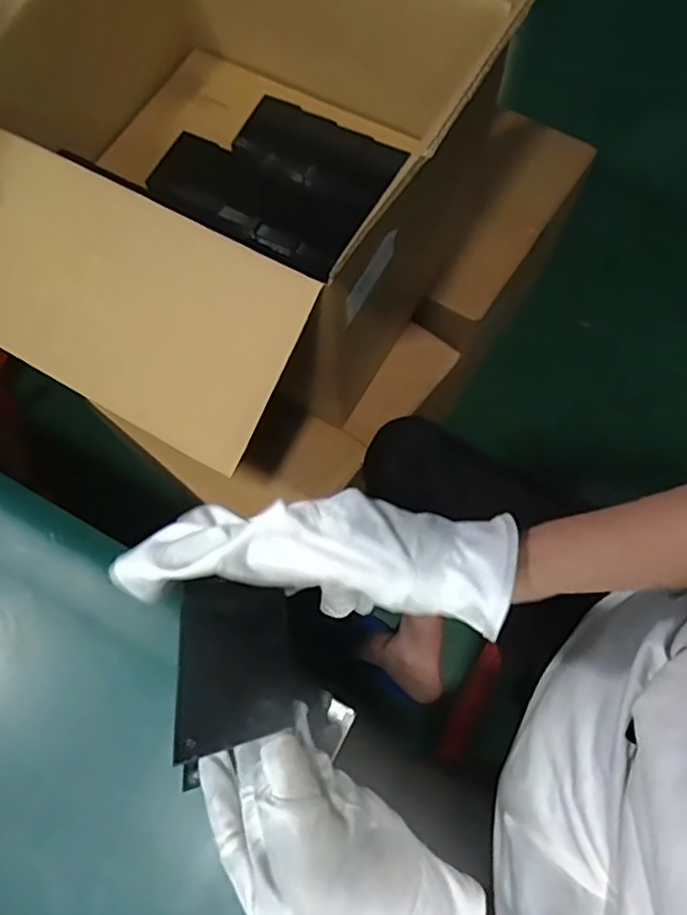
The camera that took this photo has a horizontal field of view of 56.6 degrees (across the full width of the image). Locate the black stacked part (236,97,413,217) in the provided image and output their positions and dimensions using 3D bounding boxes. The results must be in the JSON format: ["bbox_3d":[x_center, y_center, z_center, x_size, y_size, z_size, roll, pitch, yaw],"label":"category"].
[{"bbox_3d":[-0.042,-0.389,0.827,0.200,0.054,0.115,25,72,10],"label":"black stacked part"}]

